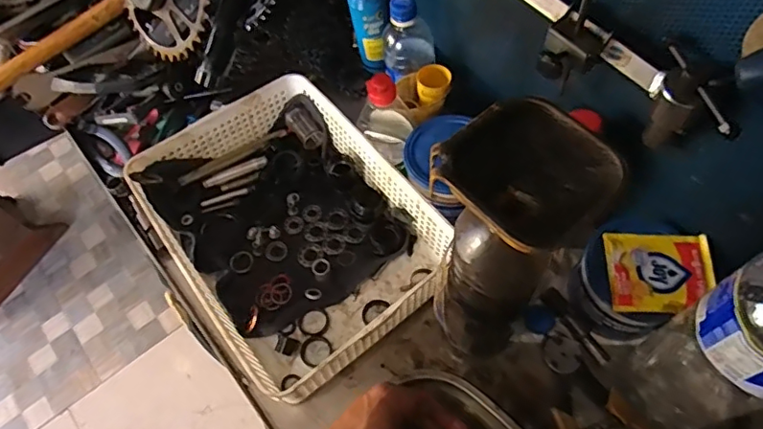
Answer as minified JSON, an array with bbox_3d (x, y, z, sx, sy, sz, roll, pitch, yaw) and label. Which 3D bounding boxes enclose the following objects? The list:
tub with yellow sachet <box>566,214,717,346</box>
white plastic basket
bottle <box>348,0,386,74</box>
[{"bbox_3d":[0.253,0.068,0.557,0.103,0.105,0.105,-1,61,3],"label":"tub with yellow sachet"},{"bbox_3d":[-0.106,0.014,0.623,0.262,0.075,0.328,-35,65,-15],"label":"white plastic basket"},{"bbox_3d":[-0.017,-0.247,0.707,0.043,0.136,0.038,-11,61,-3],"label":"bottle"}]

